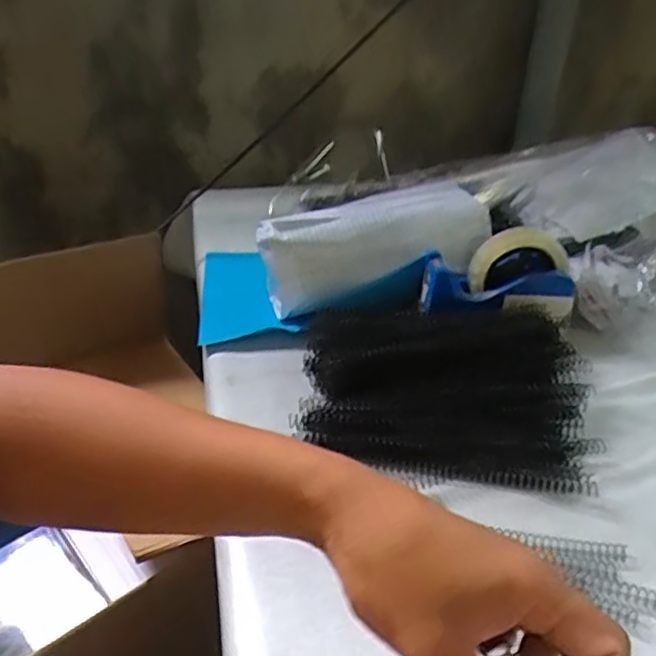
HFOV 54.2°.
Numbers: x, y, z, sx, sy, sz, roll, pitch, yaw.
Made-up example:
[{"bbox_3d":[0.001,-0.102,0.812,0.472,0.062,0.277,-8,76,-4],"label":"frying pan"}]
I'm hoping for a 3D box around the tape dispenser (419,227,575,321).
[{"bbox_3d":[0.178,-0.055,0.679,0.157,0.088,0.059,2,-9,5],"label":"tape dispenser"}]

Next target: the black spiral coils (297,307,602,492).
[{"bbox_3d":[0.109,0.047,0.592,0.260,0.066,0.207,4,34,3],"label":"black spiral coils"}]

